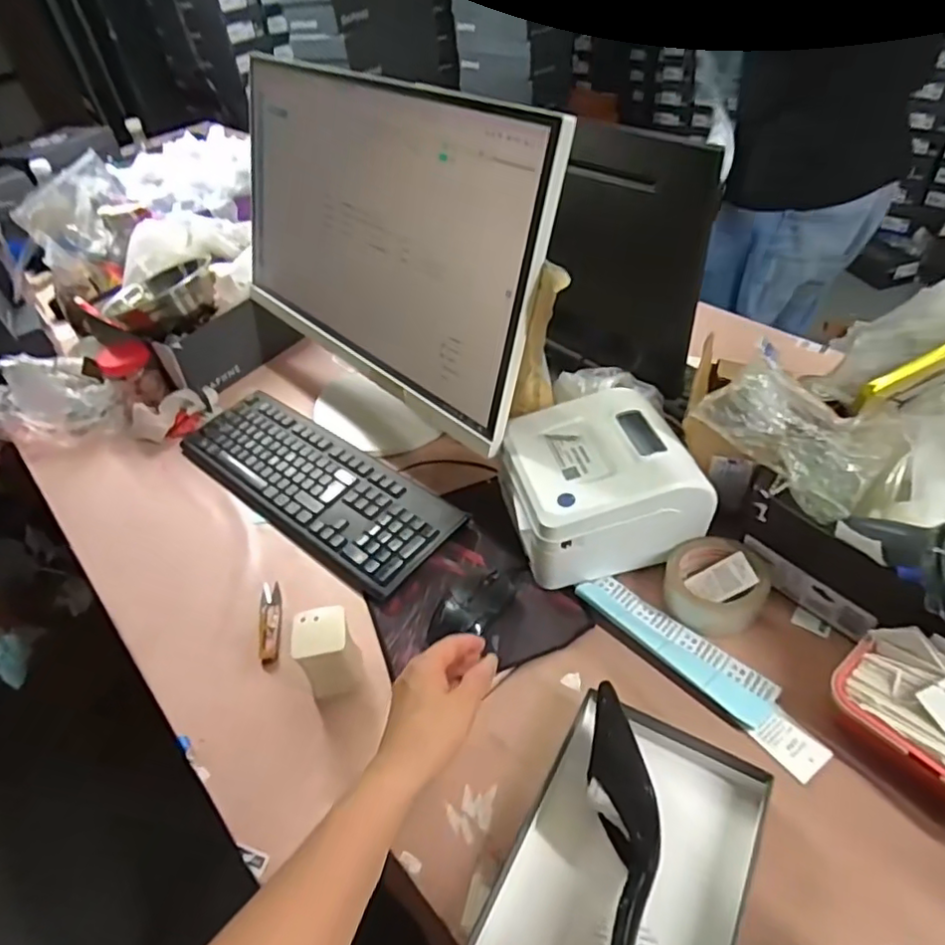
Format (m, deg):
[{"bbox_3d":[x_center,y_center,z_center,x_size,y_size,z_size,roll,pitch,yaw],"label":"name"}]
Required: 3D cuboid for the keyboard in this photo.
[{"bbox_3d":[-0.217,0.009,0.822,0.438,0.025,0.147,29,55,32],"label":"keyboard"}]

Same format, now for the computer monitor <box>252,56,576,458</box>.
[{"bbox_3d":[-0.138,-0.259,0.776,0.175,0.392,0.545,-31,49,-22],"label":"computer monitor"}]

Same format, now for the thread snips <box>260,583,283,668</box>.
[{"bbox_3d":[-0.225,0.166,0.680,0.026,0.011,0.105,-14,45,-6],"label":"thread snips"}]

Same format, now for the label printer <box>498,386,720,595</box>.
[{"bbox_3d":[0.143,0.014,0.689,0.199,0.125,0.175,-12,45,-5],"label":"label printer"}]

